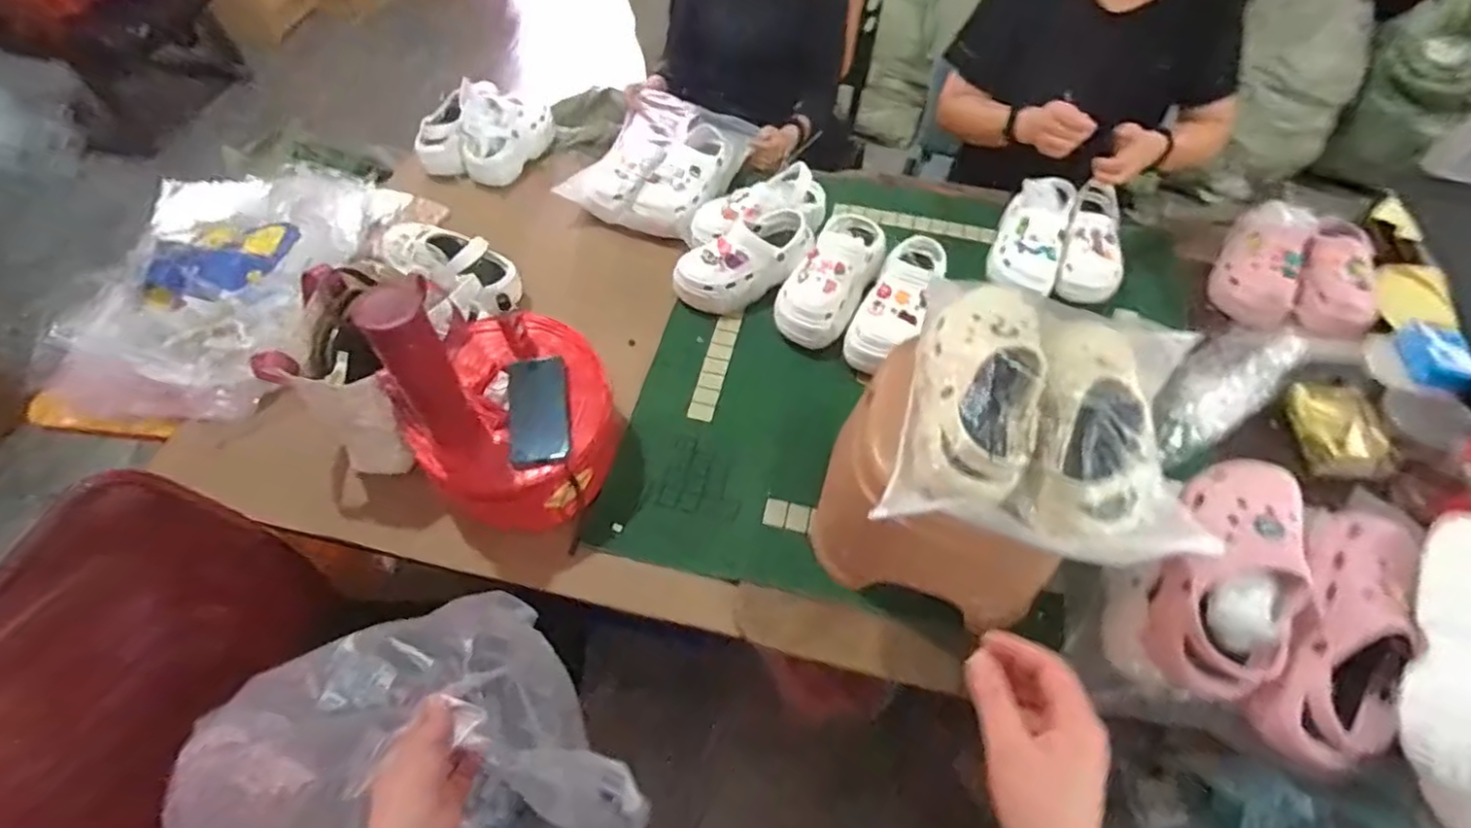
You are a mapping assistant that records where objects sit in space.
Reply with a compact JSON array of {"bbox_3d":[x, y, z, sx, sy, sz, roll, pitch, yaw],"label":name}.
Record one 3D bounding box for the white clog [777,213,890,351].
[{"bbox_3d":[0.166,-0.235,1.130,0.117,0.108,0.272,24,59,18],"label":"white clog"}]

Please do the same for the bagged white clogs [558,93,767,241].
[{"bbox_3d":[-0.146,-0.493,1.332,0.275,0.111,0.371,22,58,15],"label":"bagged white clogs"}]

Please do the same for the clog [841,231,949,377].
[{"bbox_3d":[0.273,-0.185,1.100,0.118,0.092,0.268,23,59,17],"label":"clog"}]

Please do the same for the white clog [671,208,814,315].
[{"bbox_3d":[0.020,-0.262,1.168,0.254,0.106,0.112,-27,58,-16],"label":"white clog"}]

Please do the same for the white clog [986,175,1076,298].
[{"bbox_3d":[0.532,-0.326,1.195,0.122,0.101,0.214,21,58,14],"label":"white clog"}]

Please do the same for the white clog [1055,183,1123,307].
[{"bbox_3d":[0.643,-0.300,1.204,0.124,0.090,0.215,25,59,17],"label":"white clog"}]

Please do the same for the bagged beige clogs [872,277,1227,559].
[{"bbox_3d":[0.324,-0.009,0.687,0.297,0.101,0.316,16,57,11],"label":"bagged beige clogs"}]

